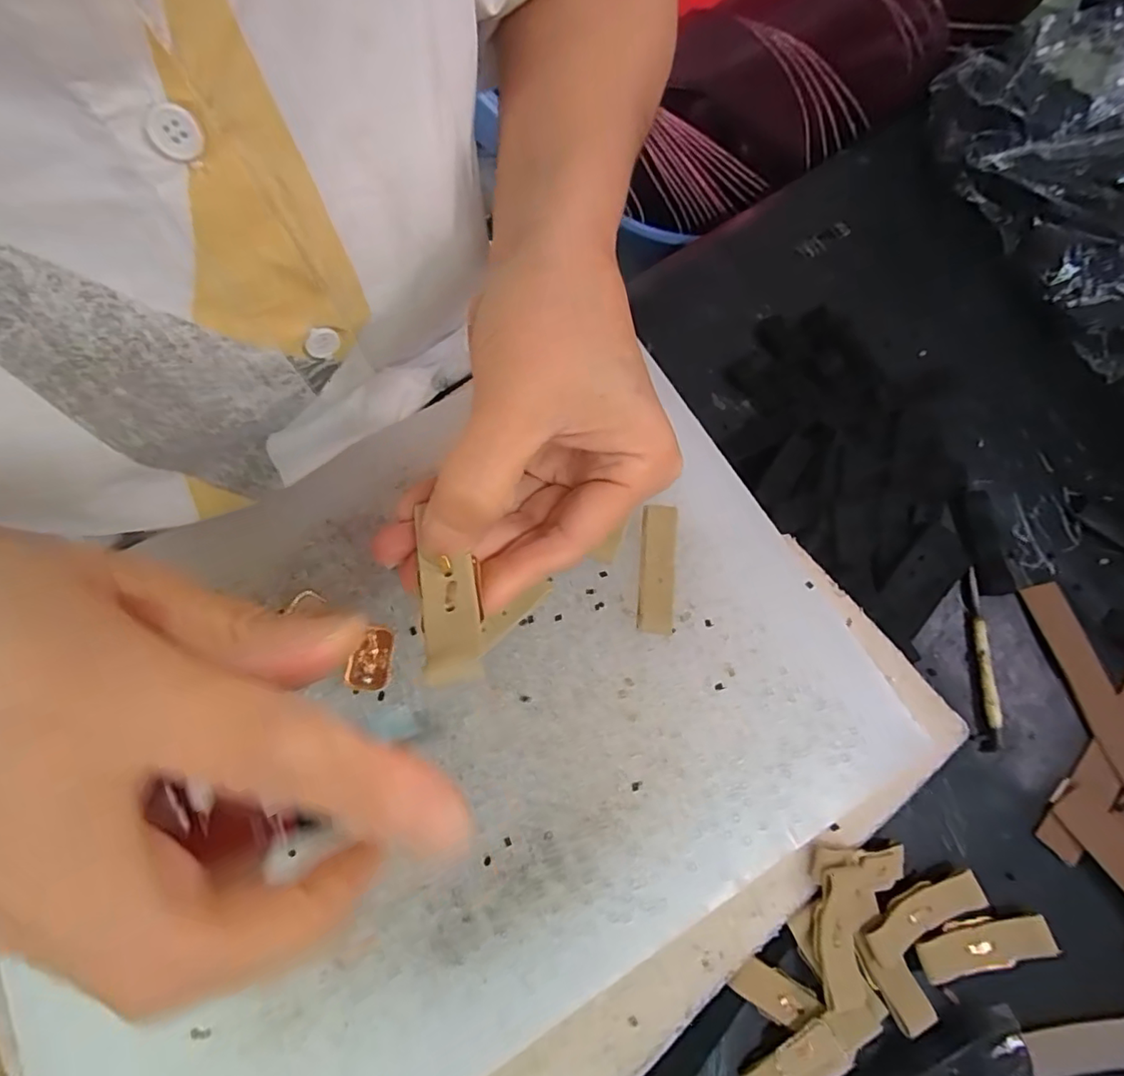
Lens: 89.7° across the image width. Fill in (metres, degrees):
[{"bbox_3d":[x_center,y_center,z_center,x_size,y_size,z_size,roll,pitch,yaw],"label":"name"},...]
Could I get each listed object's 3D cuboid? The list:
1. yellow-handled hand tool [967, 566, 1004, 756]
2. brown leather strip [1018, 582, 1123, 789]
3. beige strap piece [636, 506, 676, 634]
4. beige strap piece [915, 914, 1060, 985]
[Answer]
[{"bbox_3d":[0.222,0.062,0.296,0.009,0.006,0.092,4,71,0],"label":"yellow-handled hand tool"},{"bbox_3d":[0.275,0.084,0.288,0.023,0.004,0.125,-14,72,-6],"label":"brown leather strip"},{"bbox_3d":[0.044,0.014,0.260,0.016,0.007,0.059,5,71,0],"label":"beige strap piece"},{"bbox_3d":[0.189,0.182,0.252,0.059,0.004,0.021,-11,72,-5],"label":"beige strap piece"}]

